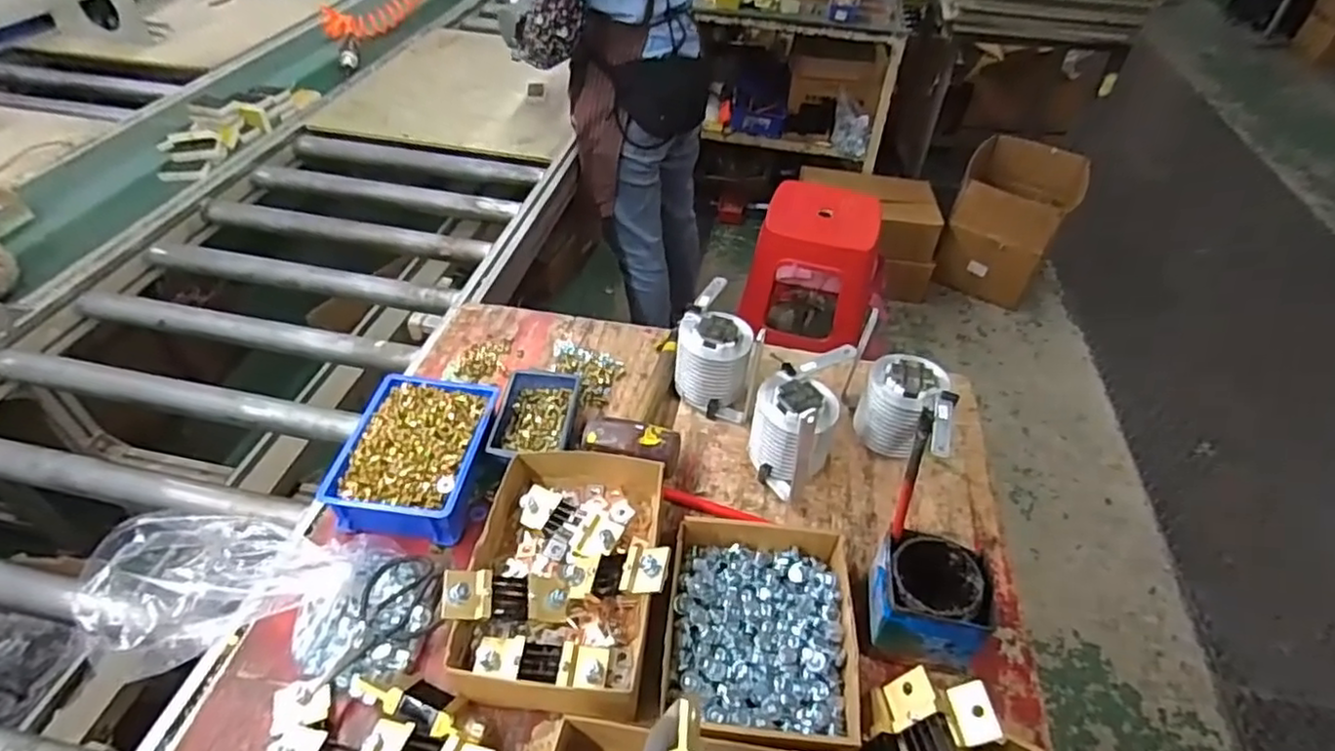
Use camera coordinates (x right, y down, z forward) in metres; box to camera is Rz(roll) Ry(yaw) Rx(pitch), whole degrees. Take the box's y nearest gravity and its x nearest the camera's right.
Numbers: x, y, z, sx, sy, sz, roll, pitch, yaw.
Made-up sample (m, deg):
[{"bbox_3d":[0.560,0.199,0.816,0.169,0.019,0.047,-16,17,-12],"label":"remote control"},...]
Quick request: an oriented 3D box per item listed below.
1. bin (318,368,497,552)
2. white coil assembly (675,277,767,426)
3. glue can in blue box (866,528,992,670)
[{"bbox_3d":[-0.296,0.100,0.800,0.152,0.082,0.198,5,45,2],"label":"bin"},{"bbox_3d":[0.072,-0.037,0.921,0.109,0.113,0.158,8,45,5],"label":"white coil assembly"},{"bbox_3d":[0.256,0.223,0.659,0.107,0.087,0.101,16,46,12],"label":"glue can in blue box"}]

